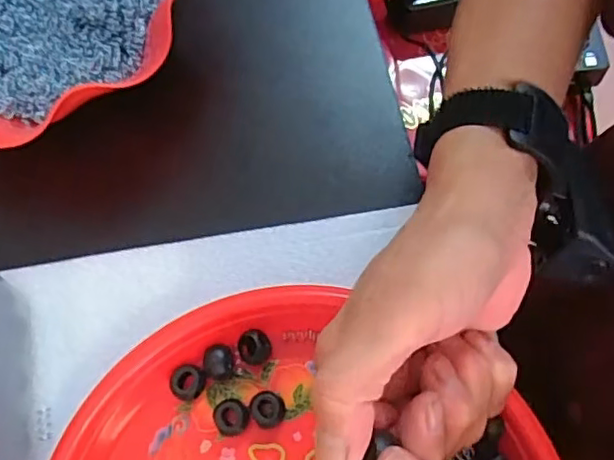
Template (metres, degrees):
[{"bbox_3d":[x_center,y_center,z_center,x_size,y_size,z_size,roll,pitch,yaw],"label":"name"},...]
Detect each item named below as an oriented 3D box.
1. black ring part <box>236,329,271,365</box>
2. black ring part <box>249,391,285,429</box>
[{"bbox_3d":[-0.027,0.060,0.309,0.017,0.015,0.017,-1,71,3],"label":"black ring part"},{"bbox_3d":[-0.019,0.089,0.301,0.017,0.011,0.017,-1,71,3],"label":"black ring part"}]

